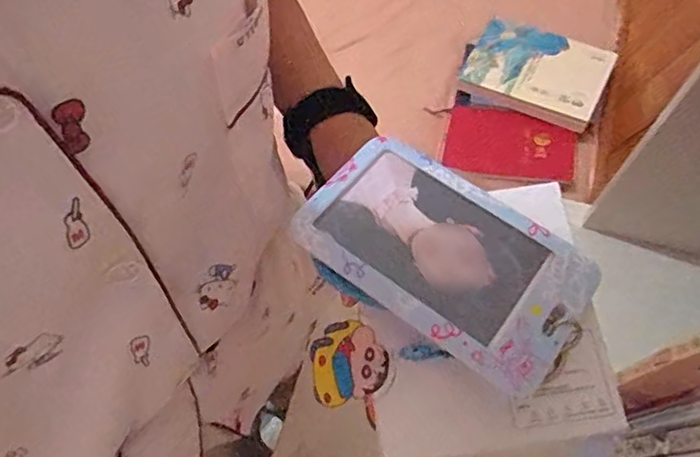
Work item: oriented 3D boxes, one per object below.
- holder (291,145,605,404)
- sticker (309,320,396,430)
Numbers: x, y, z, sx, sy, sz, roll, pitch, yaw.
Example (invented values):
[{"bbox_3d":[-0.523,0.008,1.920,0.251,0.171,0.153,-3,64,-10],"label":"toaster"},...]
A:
[{"bbox_3d":[0.036,0.010,0.231,0.106,0.004,0.064,34,61,16],"label":"holder"},{"bbox_3d":[0.000,0.054,0.231,0.036,0.004,0.033,15,85,30],"label":"sticker"}]

